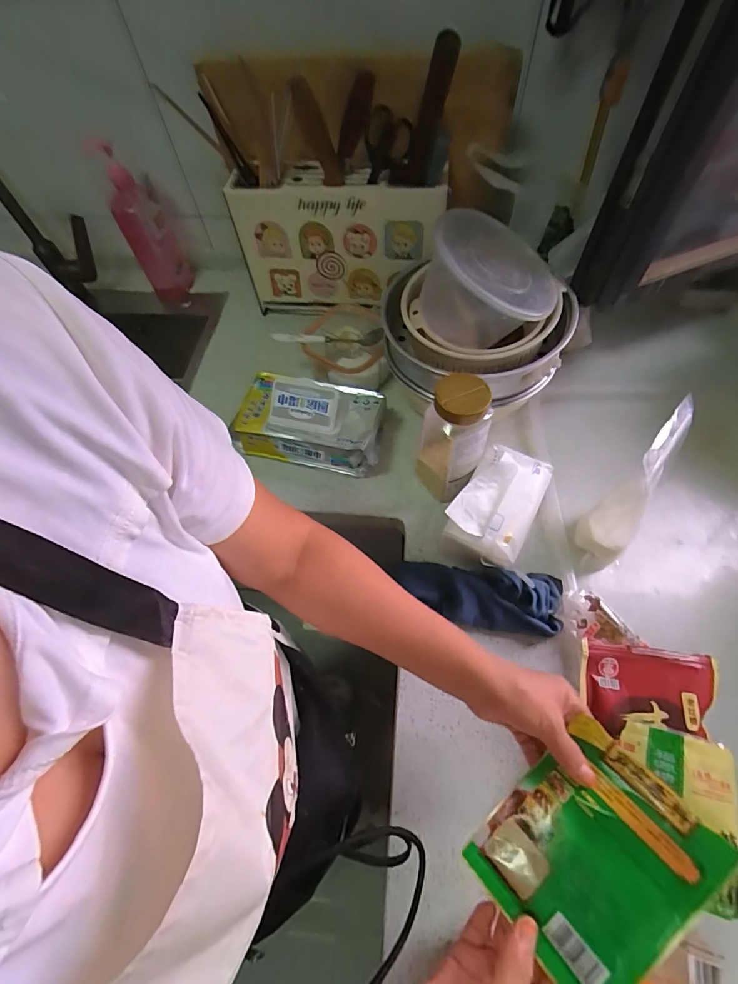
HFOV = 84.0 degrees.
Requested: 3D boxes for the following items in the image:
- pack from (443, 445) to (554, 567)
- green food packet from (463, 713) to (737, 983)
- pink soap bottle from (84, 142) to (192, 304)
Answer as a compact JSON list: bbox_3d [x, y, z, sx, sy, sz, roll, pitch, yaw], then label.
[{"bbox_3d":[0.171,0.009,0.528,0.097,0.054,0.156,29,67,18],"label":"pack"},{"bbox_3d":[0.167,0.277,0.312,0.150,0.008,0.119,-45,53,-4],"label":"green food packet"},{"bbox_3d":[-0.421,-0.492,0.794,0.089,0.246,0.063,-29,64,-12],"label":"pink soap bottle"}]

